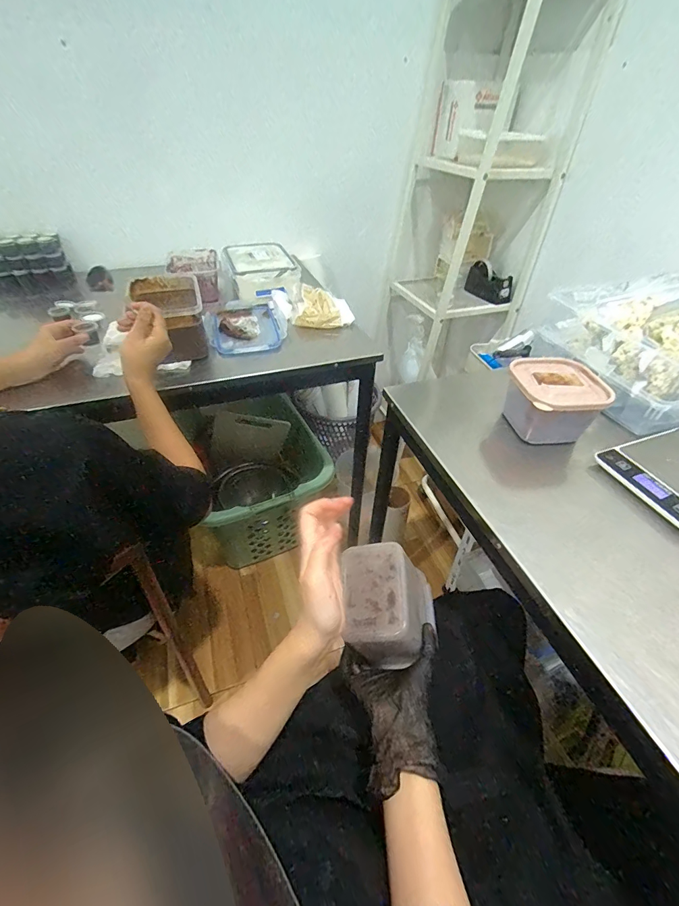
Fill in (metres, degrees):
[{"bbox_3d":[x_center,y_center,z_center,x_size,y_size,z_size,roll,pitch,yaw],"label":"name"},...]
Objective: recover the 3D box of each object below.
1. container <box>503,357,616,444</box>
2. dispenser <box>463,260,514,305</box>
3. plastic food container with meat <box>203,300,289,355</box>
[{"bbox_3d":[0.316,-0.078,0.595,0.116,0.082,0.120,-2,43,-4],"label":"container"},{"bbox_3d":[0.472,-0.531,1.239,0.054,0.094,0.176,-14,45,-17],"label":"dispenser"},{"bbox_3d":[-0.194,-0.262,0.830,0.156,0.036,0.213,-13,45,-16],"label":"plastic food container with meat"}]

